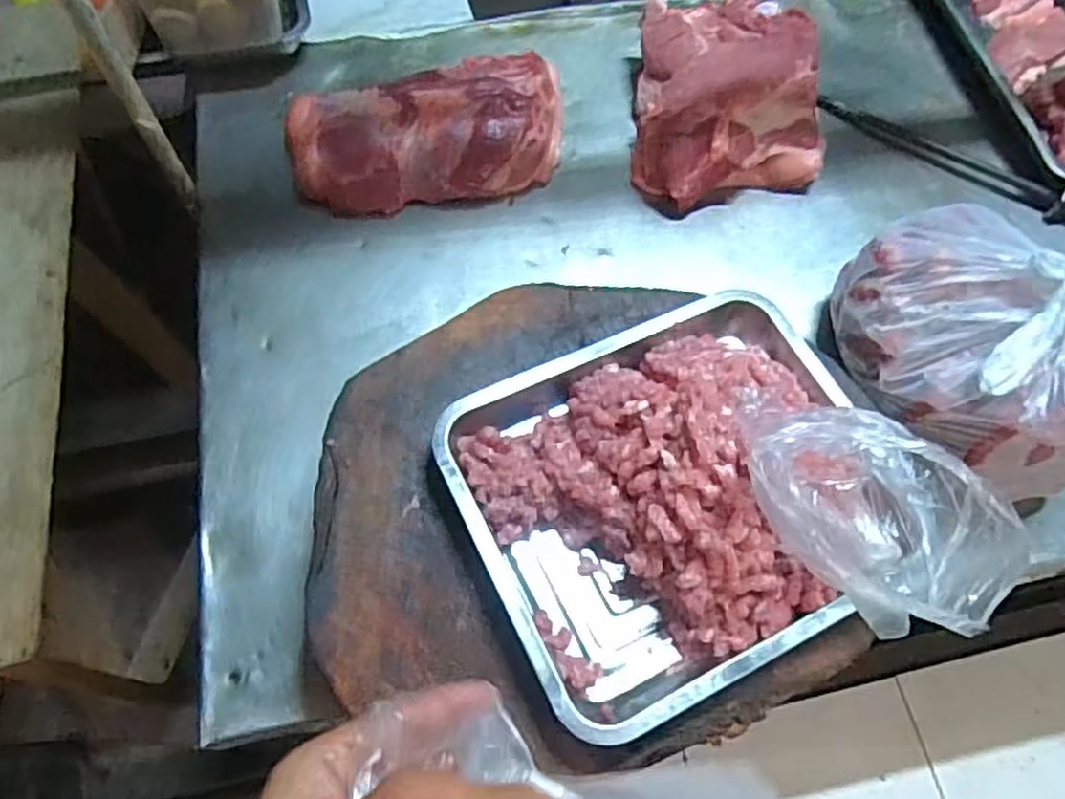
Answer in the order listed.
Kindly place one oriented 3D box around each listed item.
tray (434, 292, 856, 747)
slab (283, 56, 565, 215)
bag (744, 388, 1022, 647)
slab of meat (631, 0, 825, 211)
[{"bbox_3d":[0.109,0.054,0.500,0.304,0.095,0.255,-24,68,-12],"label":"tray"},{"bbox_3d":[-0.105,-0.293,0.781,0.317,0.049,0.165,-17,68,-10],"label":"slab"},{"bbox_3d":[0.201,0.061,0.441,0.117,0.085,0.185,-39,72,-17],"label":"bag"},{"bbox_3d":[0.220,-0.342,0.798,0.207,0.079,0.270,1,66,-2],"label":"slab of meat"}]

